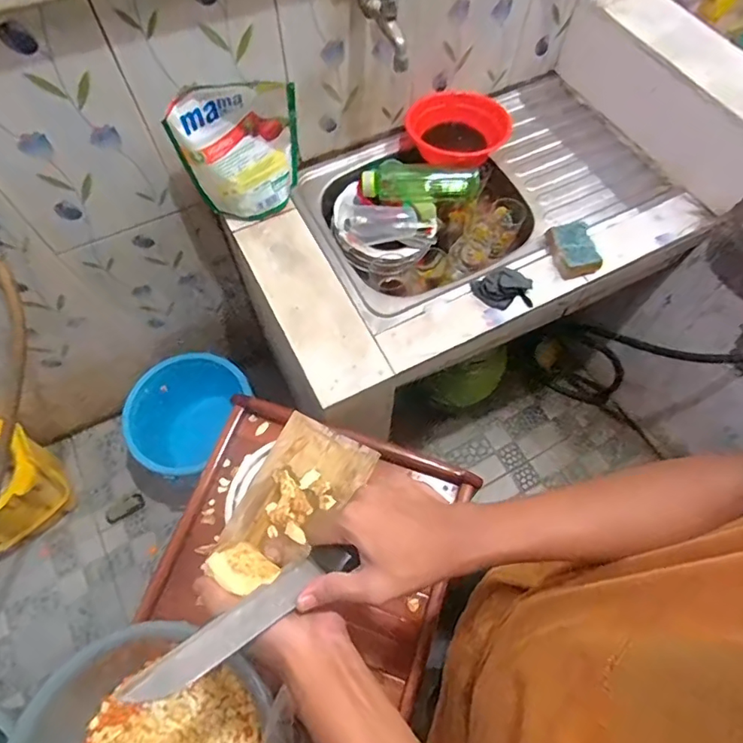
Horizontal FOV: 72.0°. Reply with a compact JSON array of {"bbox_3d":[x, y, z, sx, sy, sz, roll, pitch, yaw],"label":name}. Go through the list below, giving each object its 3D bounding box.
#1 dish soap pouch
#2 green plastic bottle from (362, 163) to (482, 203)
[{"bbox_3d":[-0.216,-0.367,0.865,0.195,0.234,0.070,-21,68,-10],"label":"dish soap pouch"},{"bbox_3d":[0.092,-0.364,0.978,0.216,0.064,0.075,2,66,0],"label":"green plastic bottle"}]

